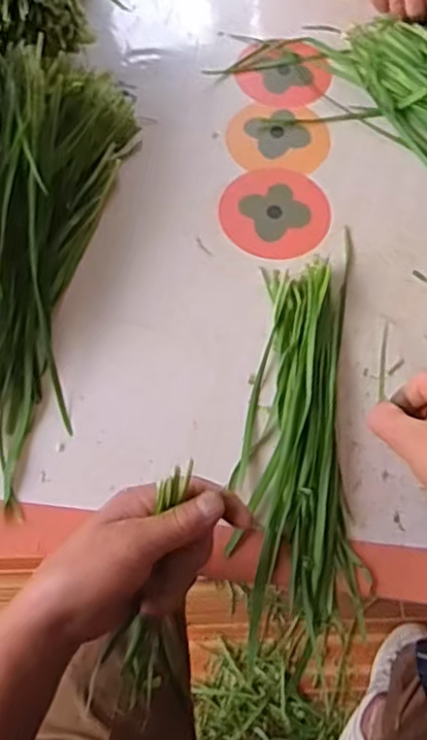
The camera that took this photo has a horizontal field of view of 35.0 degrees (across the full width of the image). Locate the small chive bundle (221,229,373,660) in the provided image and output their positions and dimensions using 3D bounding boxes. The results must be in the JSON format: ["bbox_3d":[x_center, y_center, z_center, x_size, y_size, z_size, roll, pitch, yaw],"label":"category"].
[{"bbox_3d":[0.060,0.043,0.486,0.086,0.018,0.279,2,62,0],"label":"small chive bundle"}]

